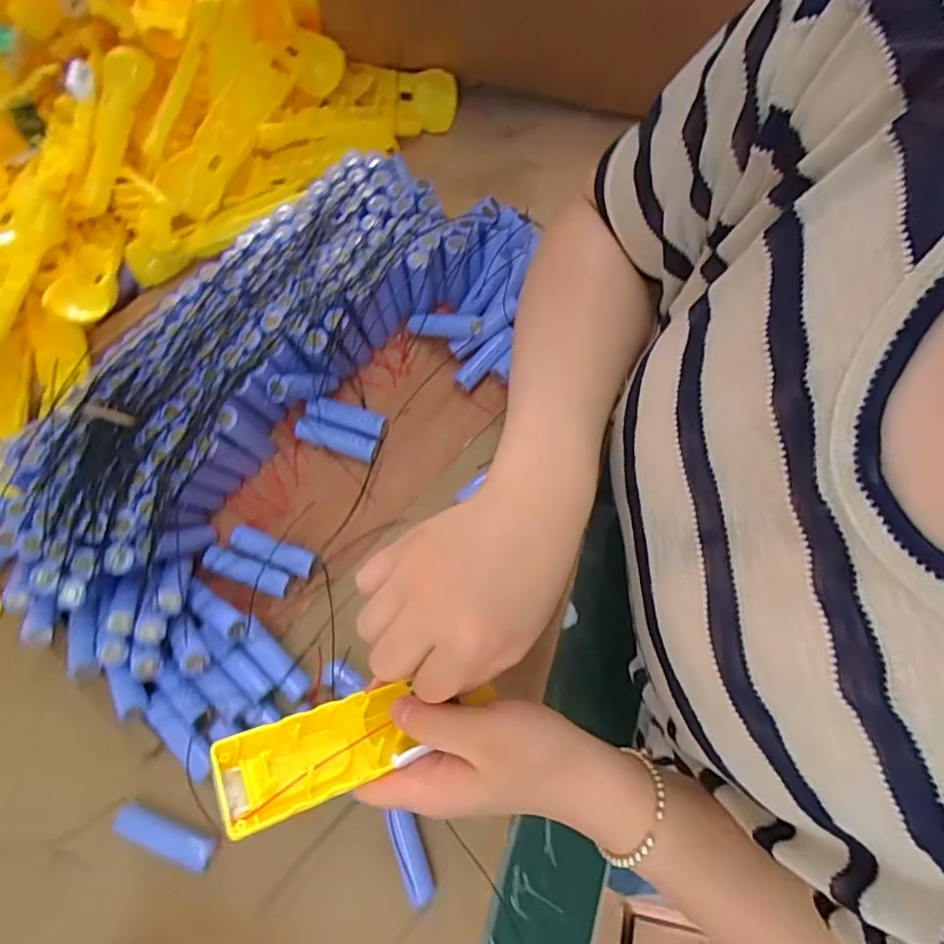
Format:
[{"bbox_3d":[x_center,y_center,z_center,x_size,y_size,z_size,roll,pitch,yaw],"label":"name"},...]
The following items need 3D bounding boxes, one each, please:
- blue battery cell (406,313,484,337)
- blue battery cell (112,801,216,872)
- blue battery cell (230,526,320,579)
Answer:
[{"bbox_3d":[-0.023,-0.121,0.472,0.072,0.017,0.014,10,67,30],"label":"blue battery cell"},{"bbox_3d":[-0.197,0.235,0.369,0.066,0.016,0.021,16,70,7],"label":"blue battery cell"},{"bbox_3d":[-0.146,0.058,0.424,0.070,0.016,0.018,22,71,9],"label":"blue battery cell"}]

